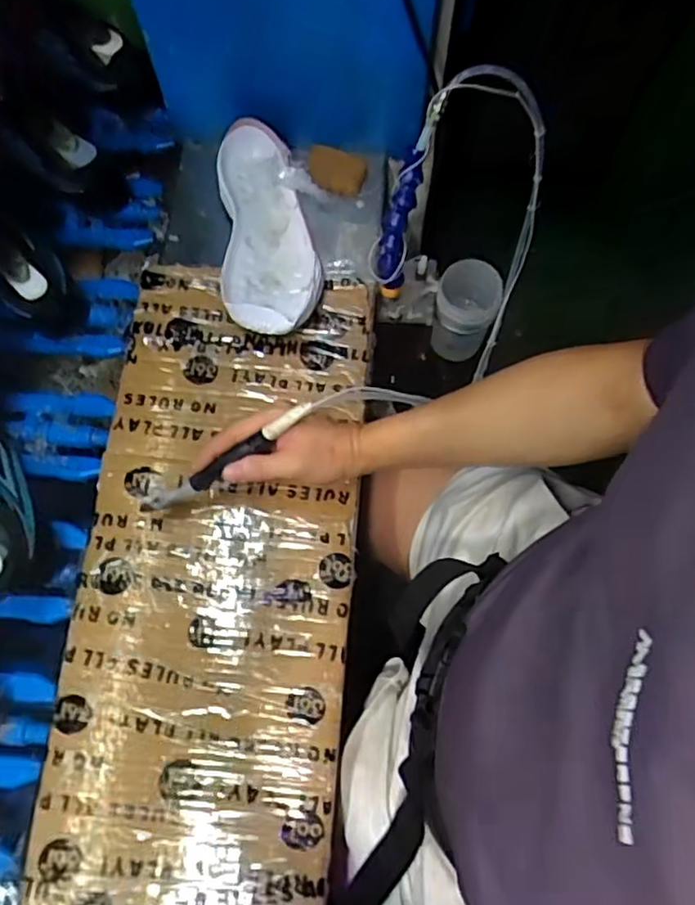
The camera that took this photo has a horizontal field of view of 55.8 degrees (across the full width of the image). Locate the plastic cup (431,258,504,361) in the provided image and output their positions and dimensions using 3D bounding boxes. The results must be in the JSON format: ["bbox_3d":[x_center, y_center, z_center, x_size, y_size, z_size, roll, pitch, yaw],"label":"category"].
[{"bbox_3d":[0.140,-0.166,0.801,0.070,0.127,0.076,0,71,-1],"label":"plastic cup"}]

